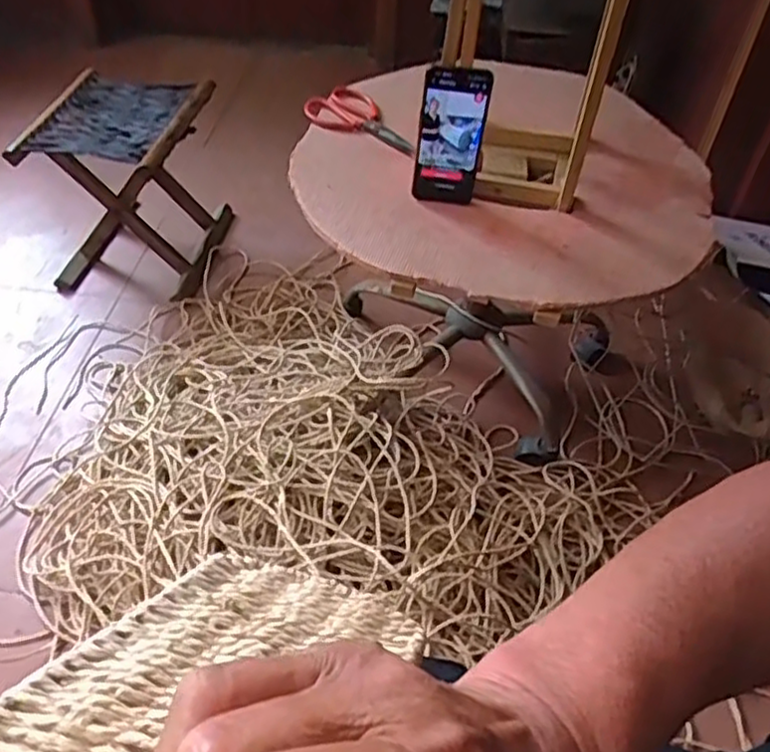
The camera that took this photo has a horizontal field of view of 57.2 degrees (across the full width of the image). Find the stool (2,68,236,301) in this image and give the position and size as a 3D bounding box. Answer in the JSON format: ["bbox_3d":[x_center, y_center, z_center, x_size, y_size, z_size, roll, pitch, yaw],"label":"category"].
[{"bbox_3d":[-0.470,-0.356,1.332,0.269,0.305,0.278,7,46,4],"label":"stool"}]

